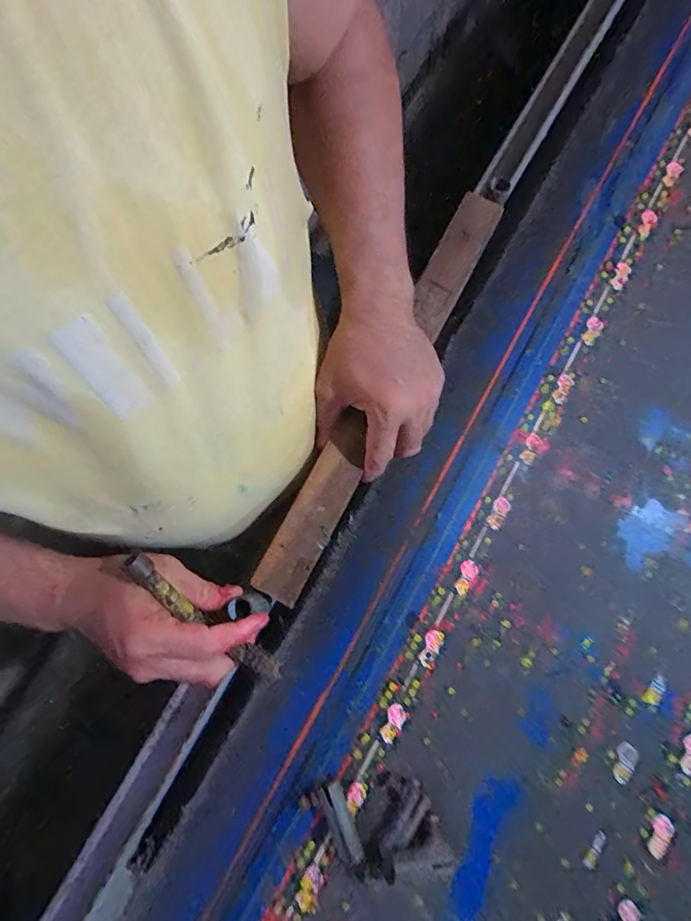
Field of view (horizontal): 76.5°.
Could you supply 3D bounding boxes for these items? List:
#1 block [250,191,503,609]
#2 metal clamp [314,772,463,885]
[{"bbox_3d":[0.036,-0.069,0.403,0.043,0.017,0.422,28,82,7],"label":"block"},{"bbox_3d":[0.035,0.325,0.390,0.087,0.020,0.103,-27,79,-4],"label":"metal clamp"}]

